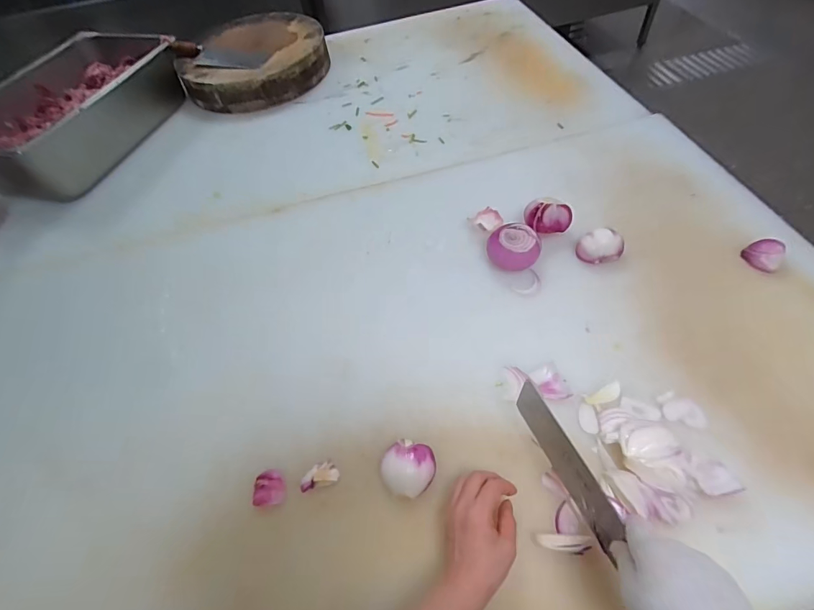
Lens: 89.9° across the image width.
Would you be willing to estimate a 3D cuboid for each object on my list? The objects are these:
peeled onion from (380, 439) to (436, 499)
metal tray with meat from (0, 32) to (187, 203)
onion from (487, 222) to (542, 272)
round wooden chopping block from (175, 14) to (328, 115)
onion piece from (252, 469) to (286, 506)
[{"bbox_3d":[0.000,0.199,0.499,0.063,0.035,0.063,-3,54,5],"label":"peeled onion"},{"bbox_3d":[-0.809,-0.496,1.020,0.325,0.140,0.576,11,57,14],"label":"metal tray with meat"},{"bbox_3d":[0.175,-0.093,0.672,0.072,0.050,0.078,-39,59,-19],"label":"onion"},{"bbox_3d":[-0.401,-0.681,1.135,0.344,0.093,0.398,13,57,16],"label":"round wooden chopping block"},{"bbox_3d":[-0.174,0.231,0.518,0.038,0.009,0.043,-8,54,1],"label":"onion piece"}]

